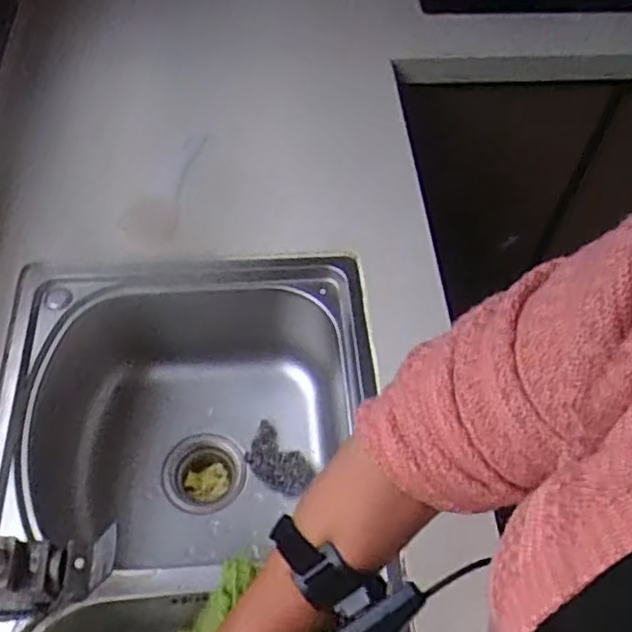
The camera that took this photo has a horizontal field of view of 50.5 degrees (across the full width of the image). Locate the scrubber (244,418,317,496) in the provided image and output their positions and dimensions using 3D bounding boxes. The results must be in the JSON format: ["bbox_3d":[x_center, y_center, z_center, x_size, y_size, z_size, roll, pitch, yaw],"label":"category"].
[{"bbox_3d":[-0.051,0.192,0.886,0.065,0.022,0.102,-38,66,-24],"label":"scrubber"}]

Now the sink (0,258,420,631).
[{"bbox_3d":[-0.142,0.302,0.736,0.436,0.222,0.766,-3,57,-5],"label":"sink"}]

